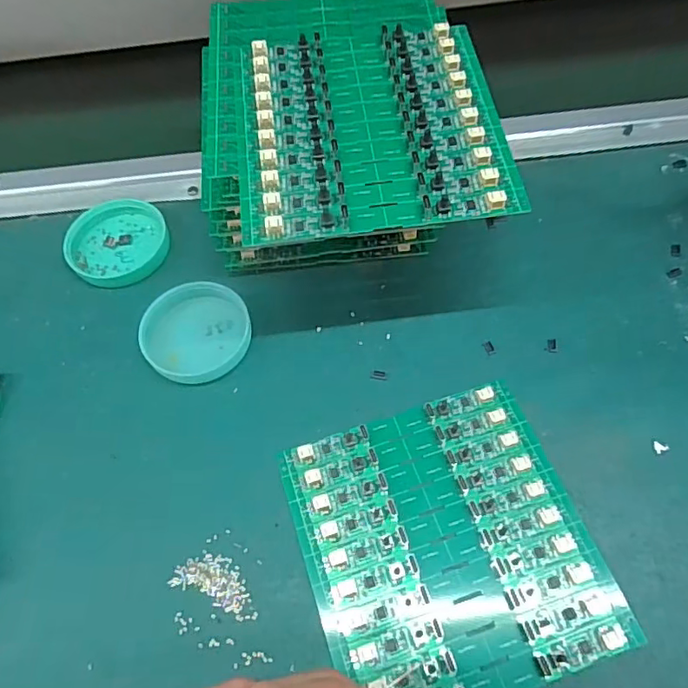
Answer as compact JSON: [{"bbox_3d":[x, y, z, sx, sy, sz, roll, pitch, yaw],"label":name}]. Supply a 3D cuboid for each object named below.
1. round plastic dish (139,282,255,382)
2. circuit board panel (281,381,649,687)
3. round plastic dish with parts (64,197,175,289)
[{"bbox_3d":[-0.089,-0.008,0.330,0.062,0.014,0.062,-2,61,3],"label":"round plastic dish"},{"bbox_3d":[0.051,0.096,0.269,0.131,0.005,0.136,-18,61,-6],"label":"circuit board panel"},{"bbox_3d":[-0.154,-0.071,0.370,0.066,0.015,0.059,-31,64,-13],"label":"round plastic dish with parts"}]

